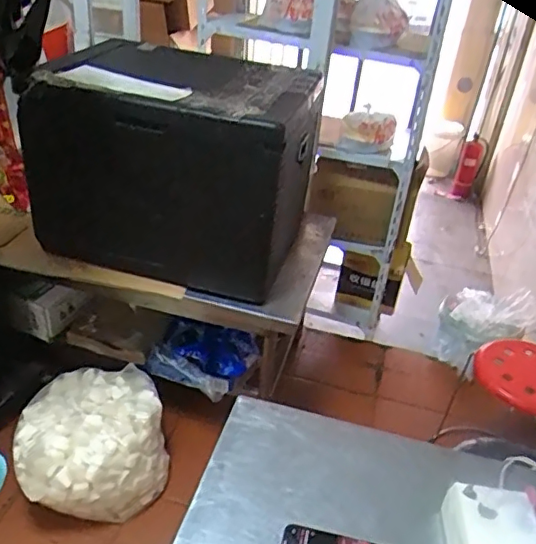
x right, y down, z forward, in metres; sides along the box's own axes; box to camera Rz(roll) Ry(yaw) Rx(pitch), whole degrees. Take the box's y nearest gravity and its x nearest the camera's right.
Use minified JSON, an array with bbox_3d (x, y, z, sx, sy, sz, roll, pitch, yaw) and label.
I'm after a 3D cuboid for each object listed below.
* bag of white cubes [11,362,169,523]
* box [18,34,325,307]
[{"bbox_3d":[-0.471,0.474,1.533,0.375,0.256,0.347,-9,35,-22],"label":"bag of white cubes"},{"bbox_3d":[-0.235,-0.320,1.611,0.655,0.464,0.566,11,32,9],"label":"box"}]

